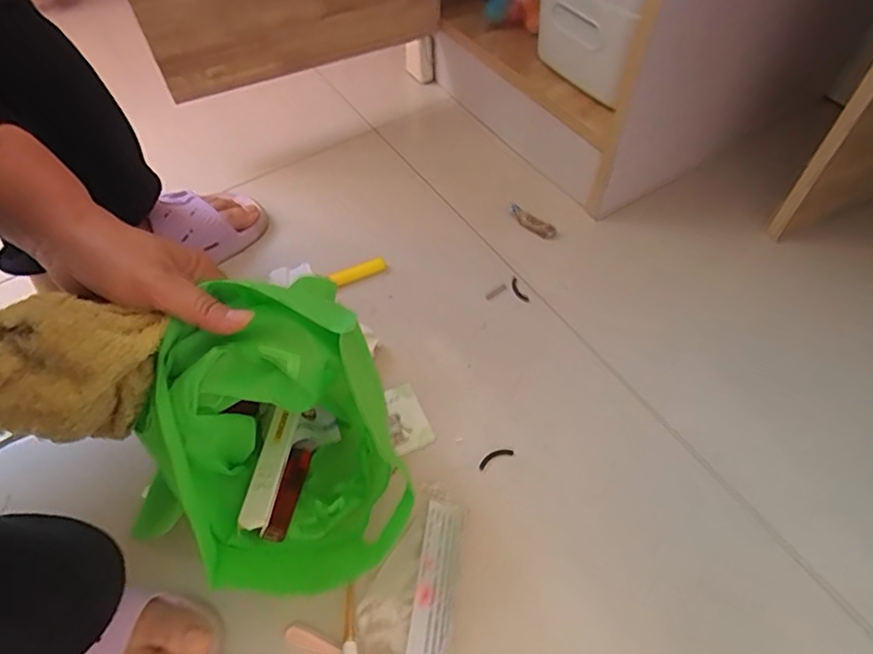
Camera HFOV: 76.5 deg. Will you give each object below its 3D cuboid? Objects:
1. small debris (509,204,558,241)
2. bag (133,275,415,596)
[{"bbox_3d":[0.101,-0.112,0.592,0.059,0.014,0.011,35,61,24],"label":"small debris"},{"bbox_3d":[-0.093,0.085,0.358,0.123,0.170,0.138,-15,54,-10],"label":"bag"}]

